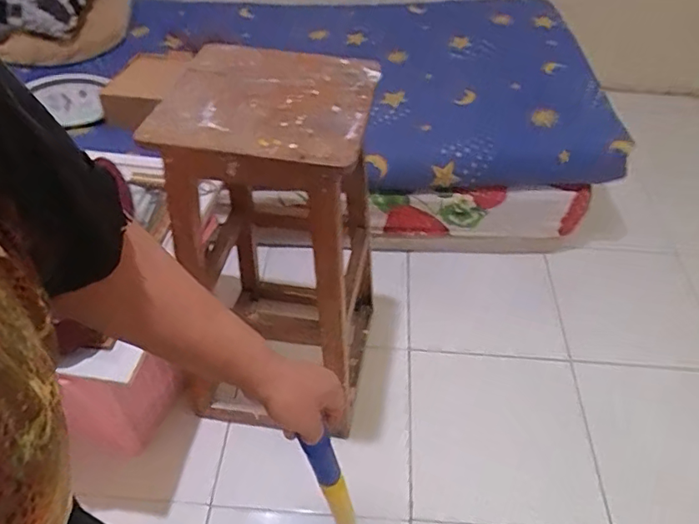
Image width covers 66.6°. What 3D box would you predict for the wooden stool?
[{"bbox_3d":[-0.137,0.002,0.989,0.321,0.681,0.312,12,49,8],"label":"wooden stool"}]

